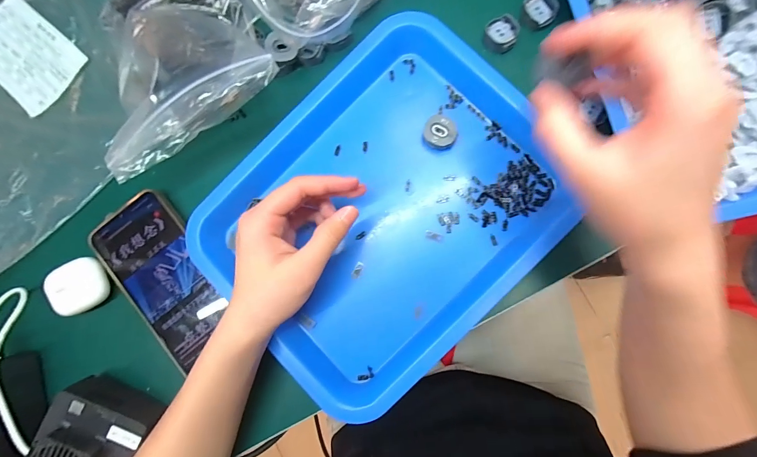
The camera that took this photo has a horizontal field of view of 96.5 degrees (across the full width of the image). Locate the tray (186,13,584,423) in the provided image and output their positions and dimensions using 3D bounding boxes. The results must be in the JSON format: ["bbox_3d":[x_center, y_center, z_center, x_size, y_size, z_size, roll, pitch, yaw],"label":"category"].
[{"bbox_3d":[0.004,-0.017,0.286,0.282,0.030,0.236,-44,83,2],"label":"tray"}]

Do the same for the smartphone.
[{"bbox_3d":[-0.189,0.041,0.300,0.074,0.007,0.149,-38,86,-3],"label":"smartphone"}]

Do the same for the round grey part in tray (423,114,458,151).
[{"bbox_3d":[0.053,-0.084,0.290,0.028,0.013,0.030,0,86,6],"label":"round grey part in tray"}]

